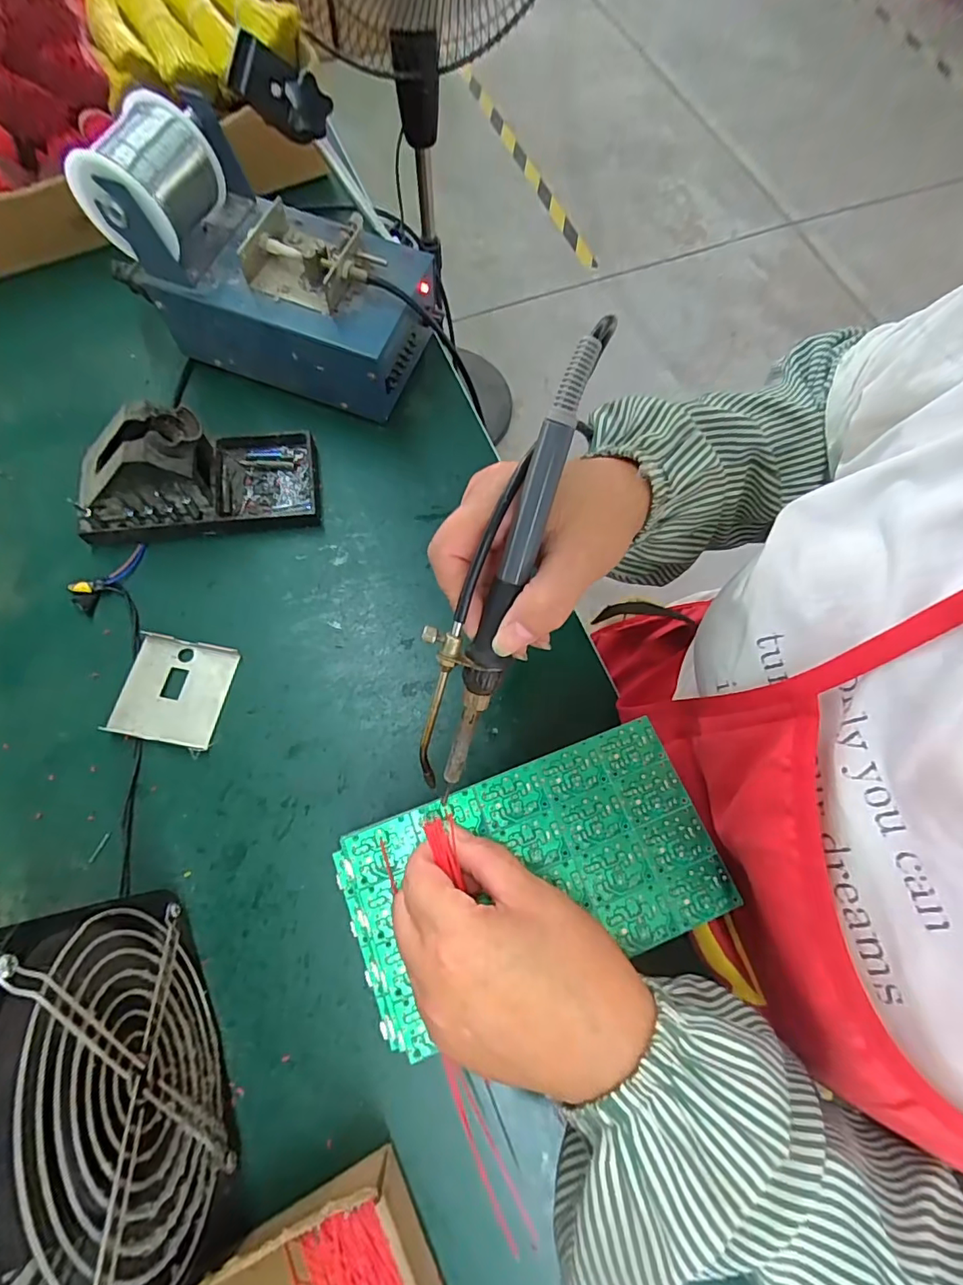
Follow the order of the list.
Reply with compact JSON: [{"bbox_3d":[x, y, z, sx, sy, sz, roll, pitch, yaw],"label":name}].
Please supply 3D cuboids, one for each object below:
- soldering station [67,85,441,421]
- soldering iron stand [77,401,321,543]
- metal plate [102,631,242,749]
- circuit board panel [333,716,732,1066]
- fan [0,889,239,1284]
[{"bbox_3d":[-0.148,-0.282,0.393,0.217,0.125,0.122,20,71,3],"label":"soldering station"},{"bbox_3d":[-0.204,-0.126,0.371,0.162,0.070,0.080,-6,72,-6],"label":"soldering iron stand"},{"bbox_3d":[-0.202,0.031,0.349,0.062,0.012,0.068,9,70,0],"label":"metal plate"},{"bbox_3d":[0.026,0.115,0.269,0.182,0.008,0.103,-20,72,-7],"label":"circuit board panel"},{"bbox_3d":[-0.169,0.196,0.222,0.061,0.151,0.150,-20,74,-10],"label":"fan"}]

